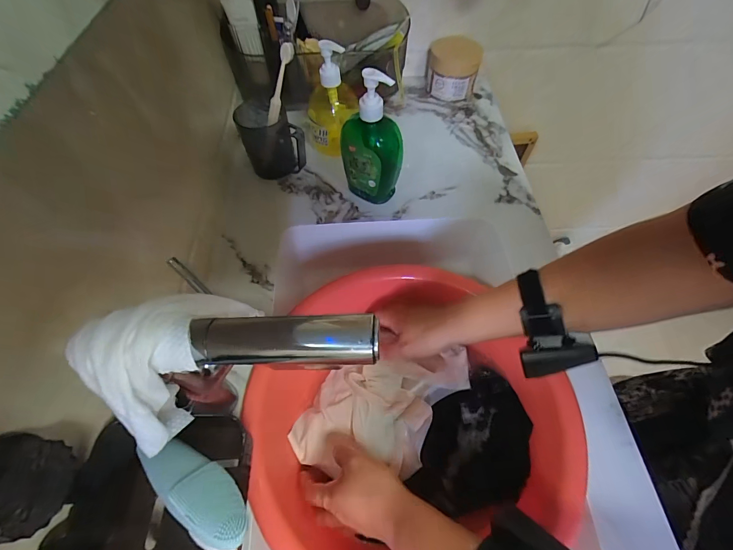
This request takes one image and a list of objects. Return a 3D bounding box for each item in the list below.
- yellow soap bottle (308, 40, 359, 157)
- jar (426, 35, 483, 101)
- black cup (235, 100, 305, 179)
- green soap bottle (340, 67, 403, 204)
[{"bbox_3d":[-0.056,-0.288,0.556,0.084,0.169,0.092,-9,61,-5],"label":"yellow soap bottle"},{"bbox_3d":[0.165,-0.397,0.655,0.094,0.074,0.090,0,61,0],"label":"jar"},{"bbox_3d":[-0.155,-0.218,0.553,0.084,0.089,0.095,-25,64,-13],"label":"black cup"},{"bbox_3d":[0.009,-0.180,0.473,0.075,0.185,0.064,38,67,19],"label":"green soap bottle"}]

